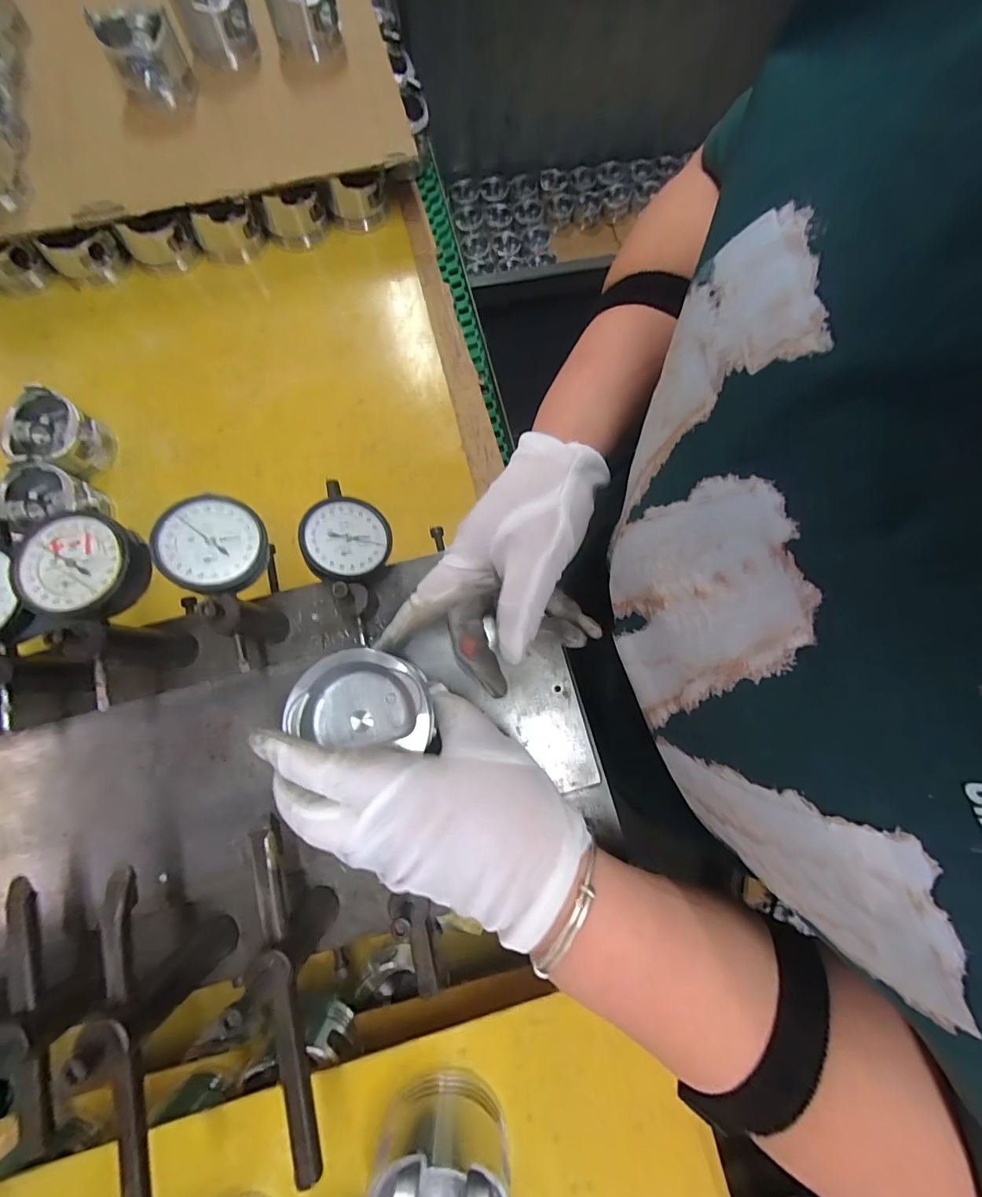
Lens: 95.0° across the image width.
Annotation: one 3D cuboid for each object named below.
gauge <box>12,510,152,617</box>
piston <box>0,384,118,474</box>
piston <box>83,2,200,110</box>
[{"bbox_3d":[-0.208,-0.014,0.232,0.054,0.019,0.057,0,78,-1],"label":"gauge"},{"bbox_3d":[-0.417,-0.154,0.433,0.070,0.049,0.071,23,79,4],"label":"piston"},{"bbox_3d":[-0.349,-0.550,0.454,0.071,0.048,0.076,-26,80,-6],"label":"piston"}]

